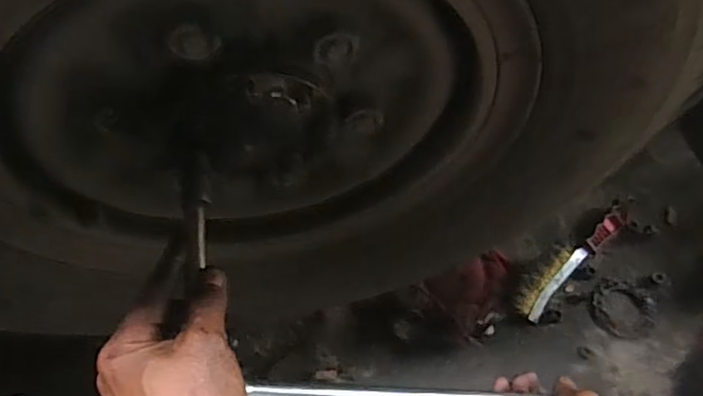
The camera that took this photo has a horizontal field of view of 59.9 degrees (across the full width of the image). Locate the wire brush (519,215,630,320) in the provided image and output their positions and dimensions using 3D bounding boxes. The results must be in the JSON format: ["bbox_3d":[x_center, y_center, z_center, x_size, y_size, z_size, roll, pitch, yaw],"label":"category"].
[{"bbox_3d":[0.304,0.081,0.841,0.220,0.025,0.046,-41,73,-19],"label":"wire brush"}]

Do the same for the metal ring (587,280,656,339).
[{"bbox_3d":[0.366,0.149,0.826,0.080,0.021,0.077,1,64,-2],"label":"metal ring"}]

